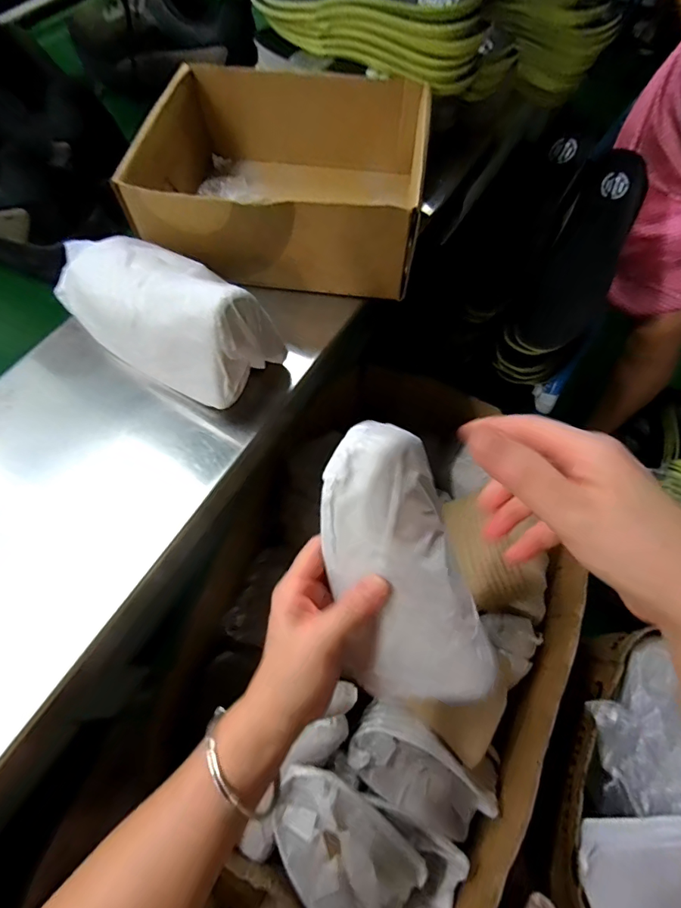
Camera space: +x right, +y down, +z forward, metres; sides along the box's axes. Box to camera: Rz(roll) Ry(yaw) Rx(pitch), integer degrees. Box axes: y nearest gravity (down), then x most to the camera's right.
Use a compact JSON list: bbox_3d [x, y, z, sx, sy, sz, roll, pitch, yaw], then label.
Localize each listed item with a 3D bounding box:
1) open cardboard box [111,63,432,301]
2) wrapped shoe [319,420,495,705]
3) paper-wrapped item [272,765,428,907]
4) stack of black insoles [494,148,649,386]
[{"bbox_3d":[-0.052,-0.284,0.478,0.269,0.101,0.237,10,64,5],"label":"open cardboard box"},{"bbox_3d":[0.040,0.078,0.321,0.088,0.045,0.191,-16,93,-8],"label":"wrapped shoe"},{"bbox_3d":[0.000,0.415,0.489,0.167,0.076,0.098,37,69,17],"label":"paper-wrapped item"},{"bbox_3d":[0.341,-0.264,0.680,0.114,0.063,0.340,26,102,12],"label":"stack of black insoles"}]

